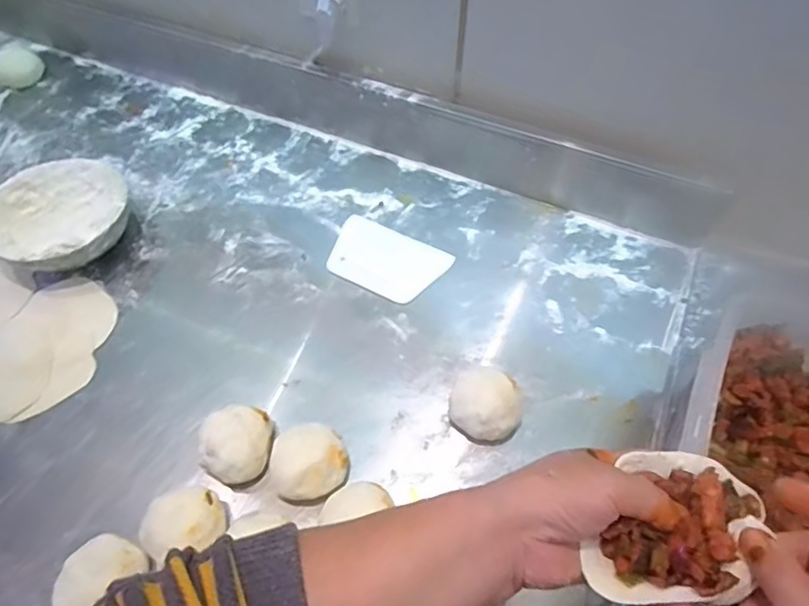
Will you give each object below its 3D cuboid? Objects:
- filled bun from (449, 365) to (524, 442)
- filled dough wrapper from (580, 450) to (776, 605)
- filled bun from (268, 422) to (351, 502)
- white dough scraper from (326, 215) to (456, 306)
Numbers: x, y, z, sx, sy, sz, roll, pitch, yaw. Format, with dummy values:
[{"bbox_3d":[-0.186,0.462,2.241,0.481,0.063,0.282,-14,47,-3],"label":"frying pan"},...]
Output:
[{"bbox_3d":[0.079,0.104,0.564,0.064,0.042,0.069,0,55,0],"label":"filled bun"},{"bbox_3d":[0.149,0.126,0.311,0.073,0.031,0.086,23,58,15],"label":"filled dough wrapper"},{"bbox_3d":[-0.092,0.151,0.535,0.072,0.044,0.067,-7,56,-5],"label":"filled bun"},{"bbox_3d":[-0.025,-0.054,0.698,0.143,0.004,0.095,27,60,17],"label":"white dough scraper"}]

